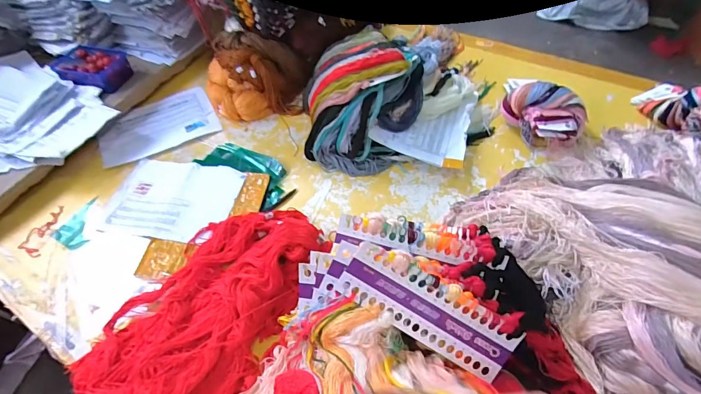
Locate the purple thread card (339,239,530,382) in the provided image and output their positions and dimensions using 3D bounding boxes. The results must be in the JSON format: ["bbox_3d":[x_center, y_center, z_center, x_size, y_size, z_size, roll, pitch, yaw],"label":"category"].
[{"bbox_3d":[0.105,0.154,0.481,0.247,0.010,0.076,33,103,-2],"label":"purple thread card"}]

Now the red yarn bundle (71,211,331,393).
[{"bbox_3d":[-0.243,0.165,0.602,0.268,0.095,0.444,21,59,18],"label":"red yarn bundle"}]

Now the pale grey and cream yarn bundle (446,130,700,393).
[{"bbox_3d":[0.530,0.084,0.614,0.522,0.090,0.513,-25,56,-13],"label":"pale grey and cream yarn bundle"}]

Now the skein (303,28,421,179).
[{"bbox_3d":[0.029,-0.239,0.844,0.264,0.168,0.341,4,55,7],"label":"skein"}]

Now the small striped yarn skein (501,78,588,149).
[{"bbox_3d":[0.447,-0.190,0.834,0.134,0.101,0.167,-19,55,-9],"label":"small striped yarn skein"}]

